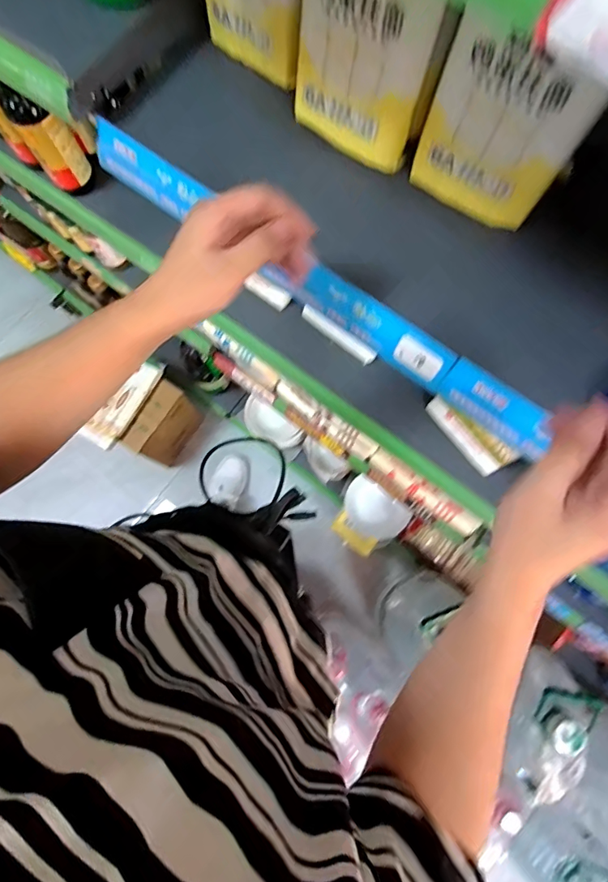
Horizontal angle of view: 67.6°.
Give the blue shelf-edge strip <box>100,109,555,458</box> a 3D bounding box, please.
[{"bbox_3d":[0.002,-0.155,0.440,0.527,0.044,0.012,37,45,8],"label":"blue shelf-edge strip"}]

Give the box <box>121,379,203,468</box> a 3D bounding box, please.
[{"bbox_3d":[-0.405,-0.037,1.336,0.083,0.237,0.205,32,78,7],"label":"box"}]

